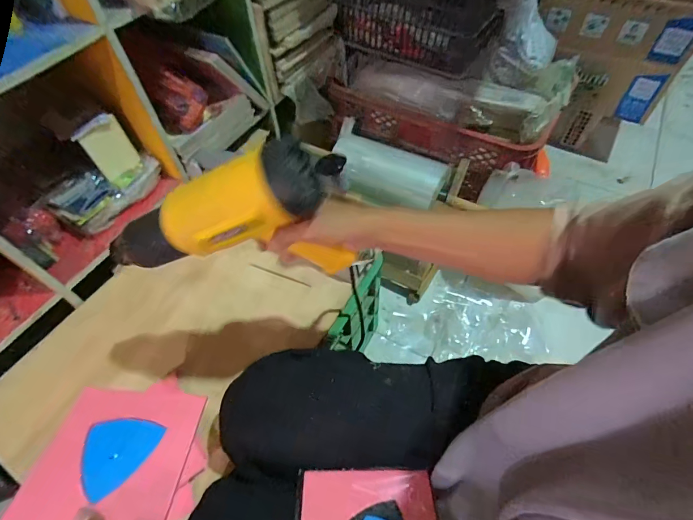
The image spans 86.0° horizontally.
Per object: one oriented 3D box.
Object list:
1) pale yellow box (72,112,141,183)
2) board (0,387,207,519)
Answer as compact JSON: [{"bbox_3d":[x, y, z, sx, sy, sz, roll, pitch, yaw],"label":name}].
[{"bbox_3d":[-0.423,-0.202,0.664,0.016,0.110,0.071,39,65,24],"label":"pale yellow box"},{"bbox_3d":[-0.235,0.197,0.377,0.142,0.010,0.137,2,38,0],"label":"board"}]

